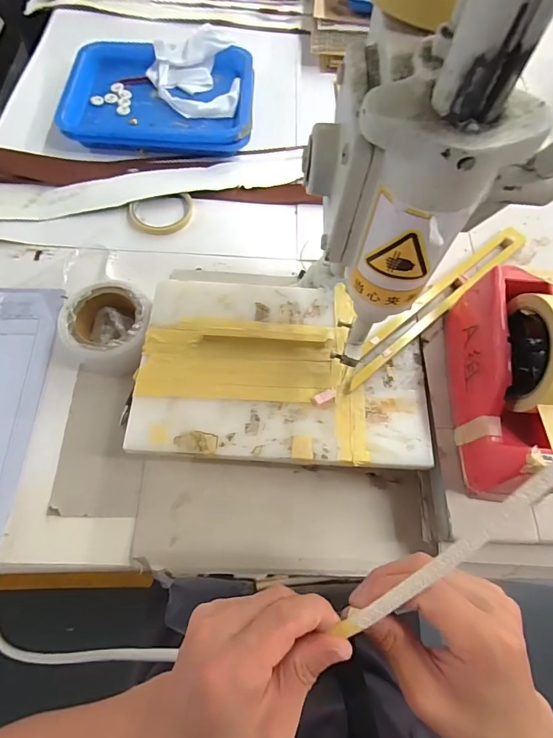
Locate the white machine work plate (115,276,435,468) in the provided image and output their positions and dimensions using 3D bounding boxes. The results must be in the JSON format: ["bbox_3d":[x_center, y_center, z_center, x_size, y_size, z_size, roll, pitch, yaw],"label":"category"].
[{"bbox_3d":[0.007,-0.004,0.431,0.297,0.011,0.199,4,68,-1],"label":"white machine work plate"}]

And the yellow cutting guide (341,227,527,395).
[{"bbox_3d":[0.182,-0.076,0.463,0.306,0.012,0.033,-37,73,-17],"label":"yellow cutting guide"}]

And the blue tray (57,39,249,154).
[{"bbox_3d":[-0.181,-0.435,0.645,0.285,0.036,0.214,2,66,-3],"label":"blue tray"}]

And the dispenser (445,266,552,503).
[{"bbox_3d":[0.214,0.007,0.363,0.071,0.119,0.200,9,66,1],"label":"dispenser"}]

